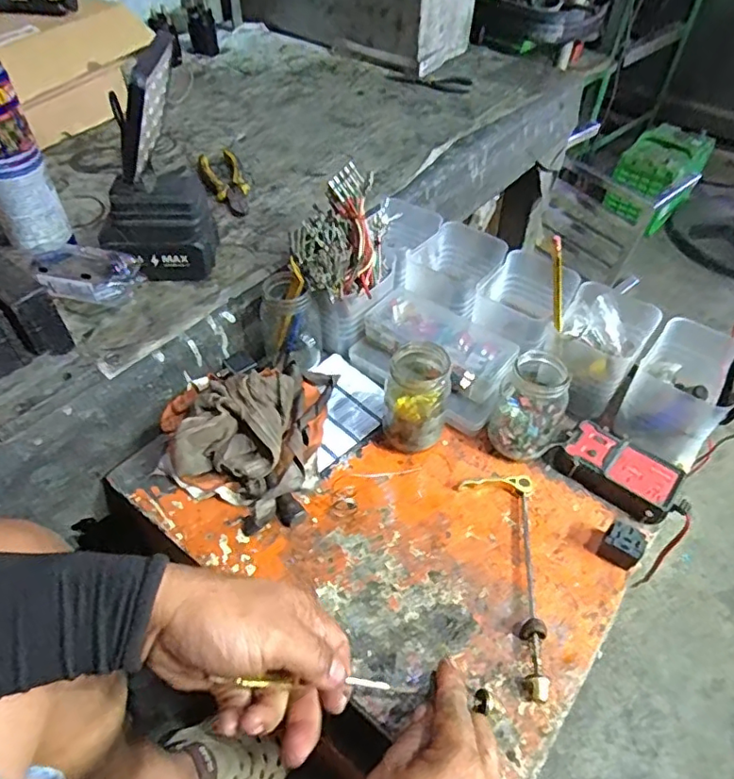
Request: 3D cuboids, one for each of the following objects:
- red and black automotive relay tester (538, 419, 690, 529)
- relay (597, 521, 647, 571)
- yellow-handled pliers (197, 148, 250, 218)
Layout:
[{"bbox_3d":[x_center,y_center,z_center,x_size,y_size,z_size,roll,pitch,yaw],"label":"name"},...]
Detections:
[{"bbox_3d":[0.240,0.076,0.547,0.112,0.025,0.066,35,57,26],"label":"red and black automotive relay tester"},{"bbox_3d":[0.222,0.137,0.492,0.031,0.028,0.027,37,58,27],"label":"relay"},{"bbox_3d":[-0.190,-0.278,0.757,0.054,0.019,0.148,-18,51,-16],"label":"yellow-handled pliers"}]

